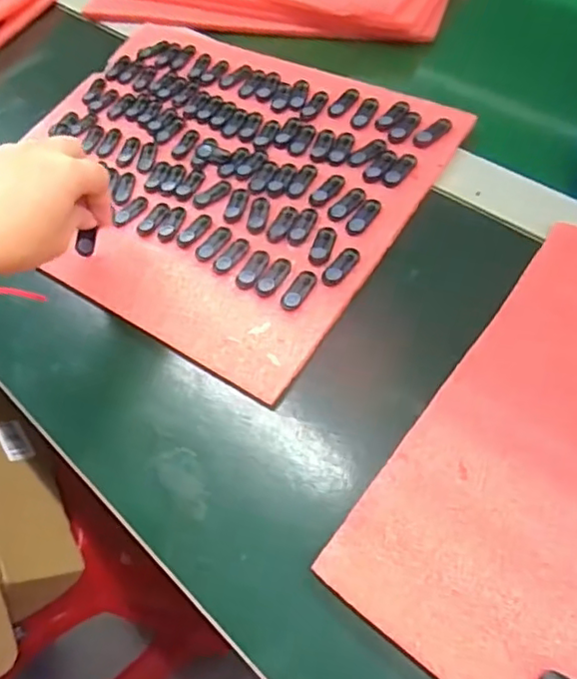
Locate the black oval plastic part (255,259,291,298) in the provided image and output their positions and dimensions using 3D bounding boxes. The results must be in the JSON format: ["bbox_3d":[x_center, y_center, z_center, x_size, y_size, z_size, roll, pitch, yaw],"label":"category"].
[{"bbox_3d":[-0.010,-0.042,0.406,0.015,0.004,0.031,25,67,23],"label":"black oval plastic part"}]

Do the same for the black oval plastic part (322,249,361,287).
[{"bbox_3d":[0.034,-0.047,0.402,0.015,0.006,0.031,36,72,27],"label":"black oval plastic part"}]

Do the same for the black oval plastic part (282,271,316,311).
[{"bbox_3d":[0.007,-0.033,0.397,0.015,0.004,0.031,26,67,24],"label":"black oval plastic part"}]

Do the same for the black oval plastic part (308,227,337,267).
[{"bbox_3d":[0.023,-0.063,0.414,0.015,0.005,0.032,12,62,17],"label":"black oval plastic part"}]

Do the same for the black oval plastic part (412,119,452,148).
[{"bbox_3d":[0.105,-0.151,0.447,0.031,0.006,0.016,-35,59,-11],"label":"black oval plastic part"}]

